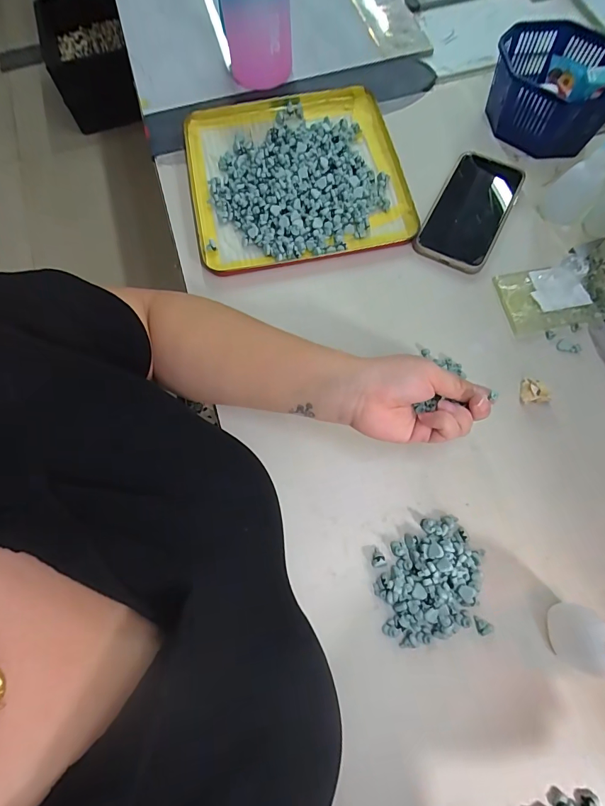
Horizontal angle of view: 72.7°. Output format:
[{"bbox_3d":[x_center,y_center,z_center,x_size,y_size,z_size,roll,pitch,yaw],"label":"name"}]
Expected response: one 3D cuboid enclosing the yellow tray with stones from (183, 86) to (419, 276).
[{"bbox_3d":[-0.009,-0.270,0.477,0.238,0.021,0.246,-11,71,-2],"label":"yellow tray with stones"}]

